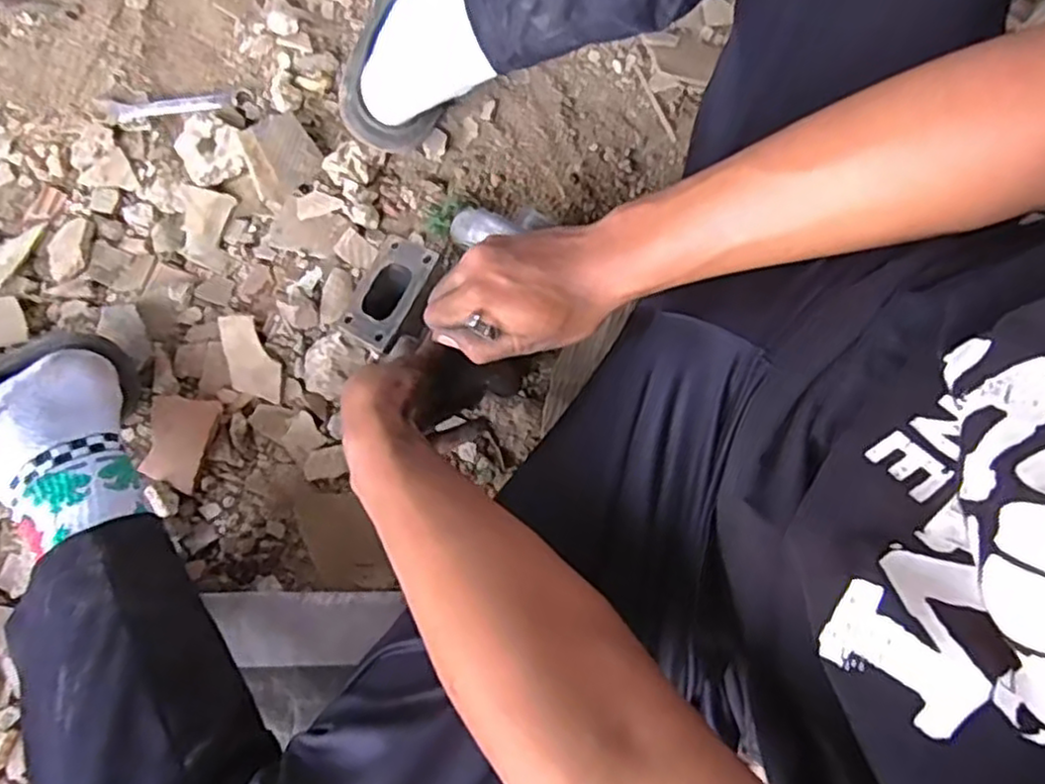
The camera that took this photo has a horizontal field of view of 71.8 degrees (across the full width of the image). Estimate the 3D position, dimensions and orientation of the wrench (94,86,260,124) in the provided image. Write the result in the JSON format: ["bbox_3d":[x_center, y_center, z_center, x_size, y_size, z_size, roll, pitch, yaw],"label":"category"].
[{"bbox_3d":[-0.357,-0.296,0.741,0.159,0.011,0.030,-5,74,-3],"label":"wrench"}]

